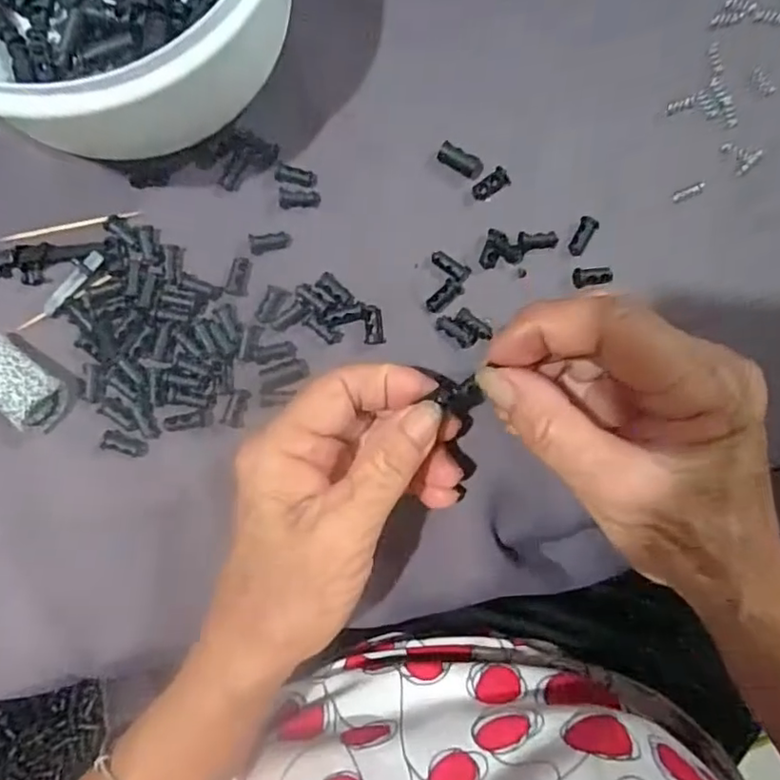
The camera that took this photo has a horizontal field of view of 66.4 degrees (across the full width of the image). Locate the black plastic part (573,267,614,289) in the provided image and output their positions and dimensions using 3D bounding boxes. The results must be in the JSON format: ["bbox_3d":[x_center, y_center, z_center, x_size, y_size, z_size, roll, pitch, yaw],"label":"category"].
[{"bbox_3d":[0.091,-0.050,0.266,0.017,0.004,0.009,-3,91,-2],"label":"black plastic part"}]

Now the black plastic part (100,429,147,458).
[{"bbox_3d":[-0.115,0.024,0.259,0.019,0.005,0.008,21,90,-16],"label":"black plastic part"}]

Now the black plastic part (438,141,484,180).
[{"bbox_3d":[0.032,-0.103,0.267,0.021,0.009,0.010,28,90,-2],"label":"black plastic part"}]

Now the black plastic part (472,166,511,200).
[{"bbox_3d":[0.046,-0.092,0.268,0.017,0.005,0.008,-37,92,-1],"label":"black plastic part"}]

